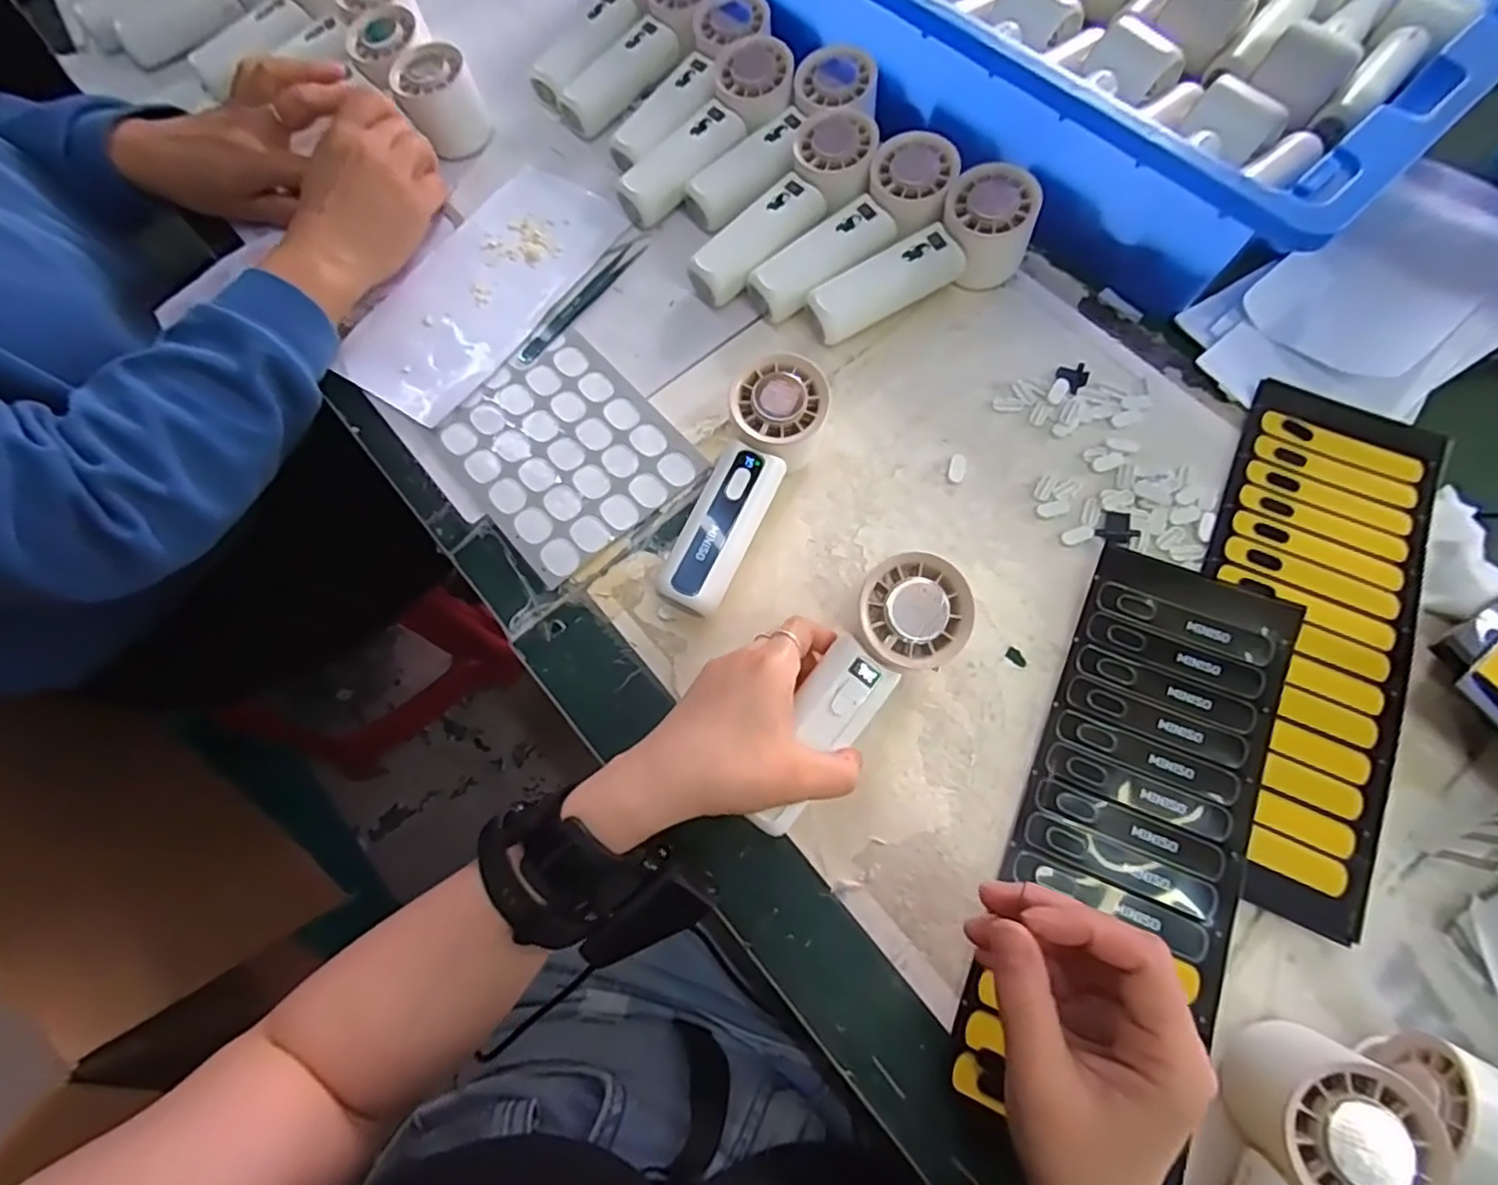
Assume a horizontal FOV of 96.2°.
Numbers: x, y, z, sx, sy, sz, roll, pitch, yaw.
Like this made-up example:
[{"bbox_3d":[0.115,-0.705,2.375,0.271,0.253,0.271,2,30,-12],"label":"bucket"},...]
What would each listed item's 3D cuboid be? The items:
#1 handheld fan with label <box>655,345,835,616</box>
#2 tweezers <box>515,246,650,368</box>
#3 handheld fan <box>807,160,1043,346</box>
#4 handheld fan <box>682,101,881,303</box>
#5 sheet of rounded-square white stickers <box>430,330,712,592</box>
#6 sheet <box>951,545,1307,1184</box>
[{"bbox_3d":[0.000,-0.060,0.396,0.058,0.057,0.157,19,71,9],"label":"handheld fan with label"},{"bbox_3d":[-0.117,-0.206,0.470,0.013,0.004,0.124,34,74,14],"label":"tweezers"},{"bbox_3d":[0.108,-0.219,0.437,0.154,0.050,0.057,-21,70,-6],"label":"handheld fan"},{"bbox_3d":[0.029,-0.257,0.459,0.059,0.049,0.153,37,74,15],"label":"handheld fan"},{"bbox_3d":[-0.118,-0.092,0.430,0.123,0.004,0.152,-39,73,-12],"label":"sheet of rounded-square white stickers"},{"bbox_3d":[0.192,0.114,0.335,0.104,0.007,0.279,23,74,11],"label":"sheet"}]

